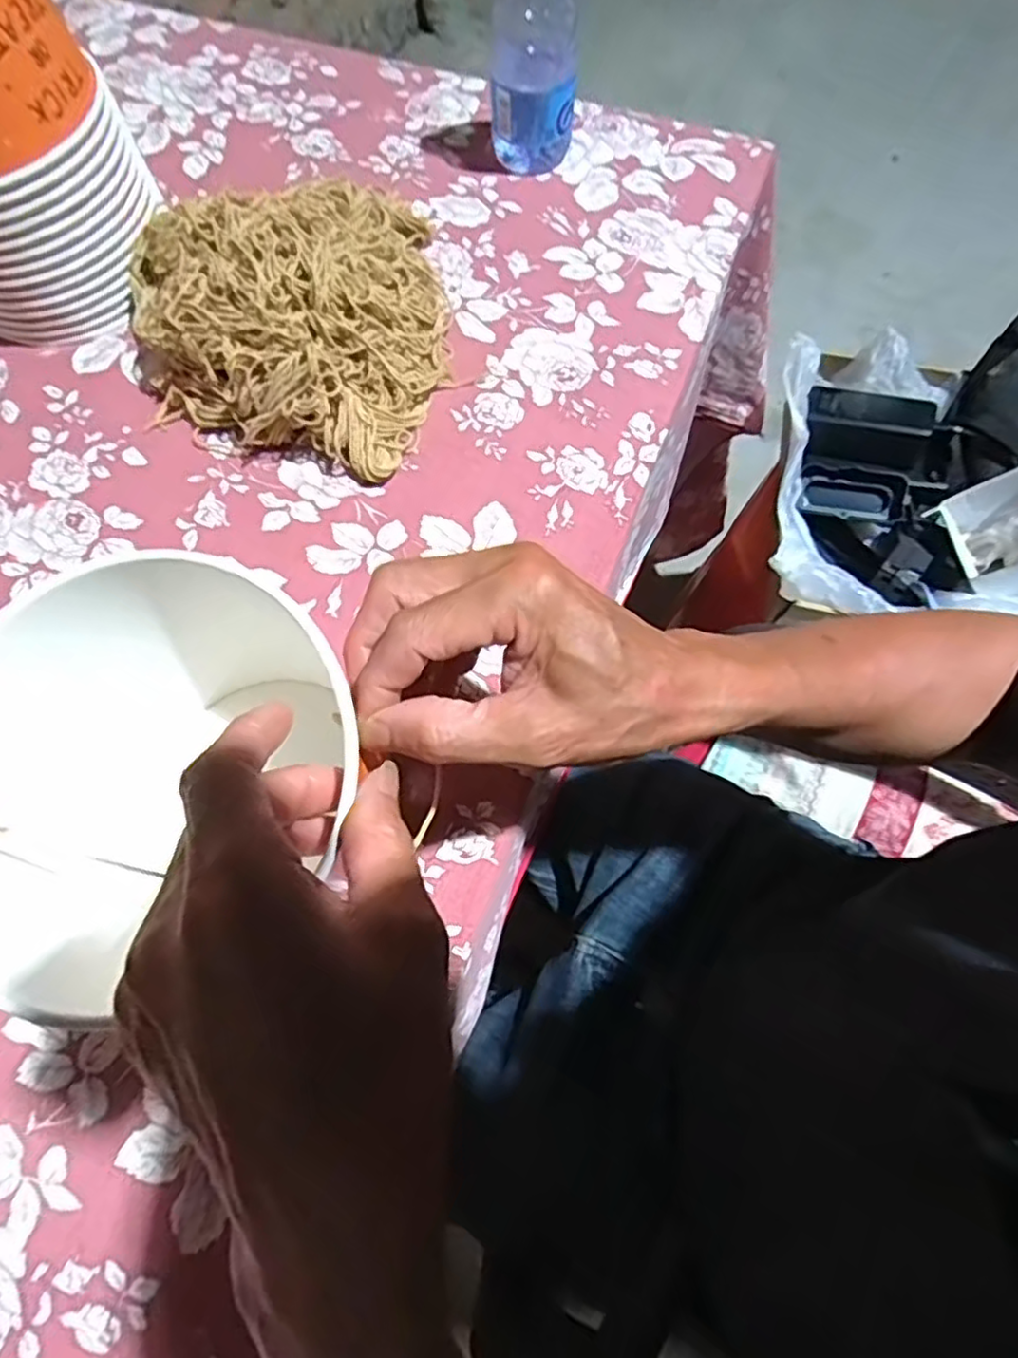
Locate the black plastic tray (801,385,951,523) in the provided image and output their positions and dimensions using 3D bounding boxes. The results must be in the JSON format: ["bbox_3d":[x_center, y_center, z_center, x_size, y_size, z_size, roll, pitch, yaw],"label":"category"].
[{"bbox_3d":[0.383,-0.239,0.723,0.142,0.057,0.124,17,71,7],"label":"black plastic tray"}]

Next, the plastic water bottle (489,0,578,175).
[{"bbox_3d":[0.018,-0.460,0.484,0.068,0.156,0.057,-1,69,1],"label":"plastic water bottle"}]

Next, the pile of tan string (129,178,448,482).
[{"bbox_3d":[-0.142,-0.271,0.459,0.214,0.078,0.228,18,71,8],"label":"pile of tan string"}]

